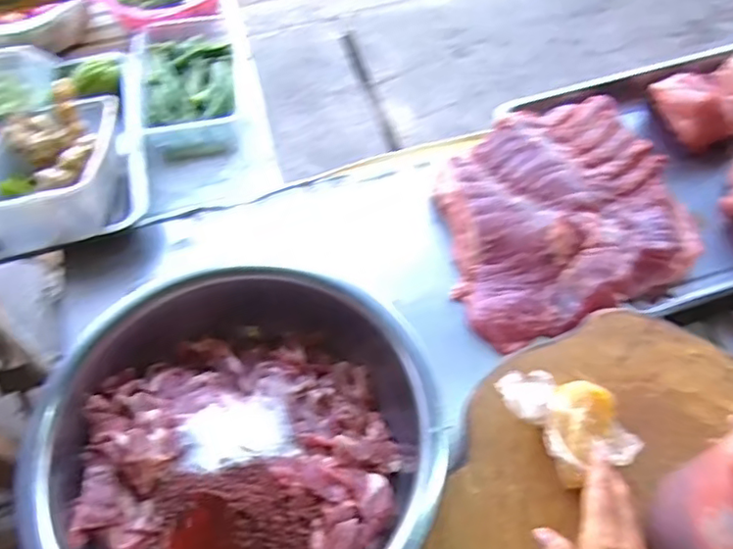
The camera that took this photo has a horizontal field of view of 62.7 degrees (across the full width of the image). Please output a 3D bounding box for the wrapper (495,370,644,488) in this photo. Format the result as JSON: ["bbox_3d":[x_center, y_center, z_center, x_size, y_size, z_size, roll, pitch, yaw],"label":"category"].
[{"bbox_3d":[0.195,0.127,0.563,0.096,0.051,0.119,-20,60,-12],"label":"wrapper"}]

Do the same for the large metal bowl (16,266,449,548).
[{"bbox_3d":[-0.124,0.163,0.593,0.359,0.111,0.376,0,58,0],"label":"large metal bowl"}]

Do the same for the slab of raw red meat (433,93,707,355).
[{"bbox_3d":[0.255,-0.083,0.799,0.340,0.071,0.299,-22,61,-13],"label":"slab of raw red meat"}]

